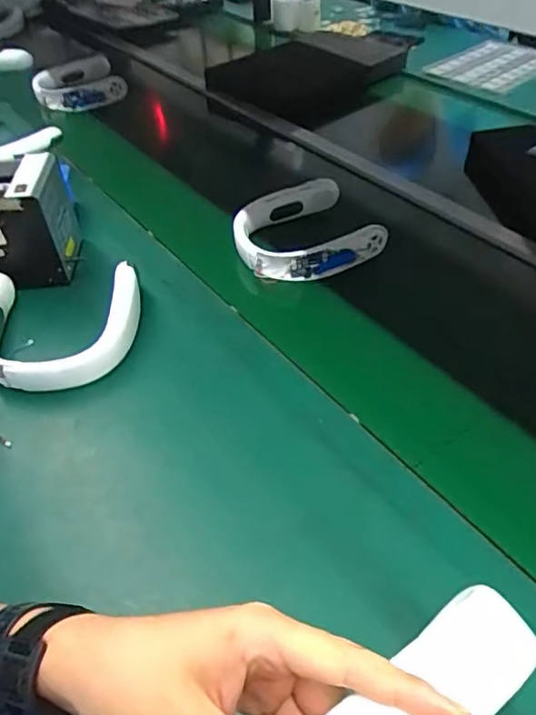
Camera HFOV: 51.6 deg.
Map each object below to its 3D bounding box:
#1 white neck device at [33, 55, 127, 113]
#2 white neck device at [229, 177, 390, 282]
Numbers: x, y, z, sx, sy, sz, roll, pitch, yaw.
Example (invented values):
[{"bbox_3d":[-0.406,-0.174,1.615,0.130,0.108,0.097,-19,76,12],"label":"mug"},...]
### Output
[{"bbox_3d":[-0.457,-0.660,1.333,0.201,0.052,0.207,-20,48,-15],"label":"white neck device"},{"bbox_3d":[0.049,-0.190,0.837,0.193,0.062,0.171,-20,48,-14],"label":"white neck device"}]

